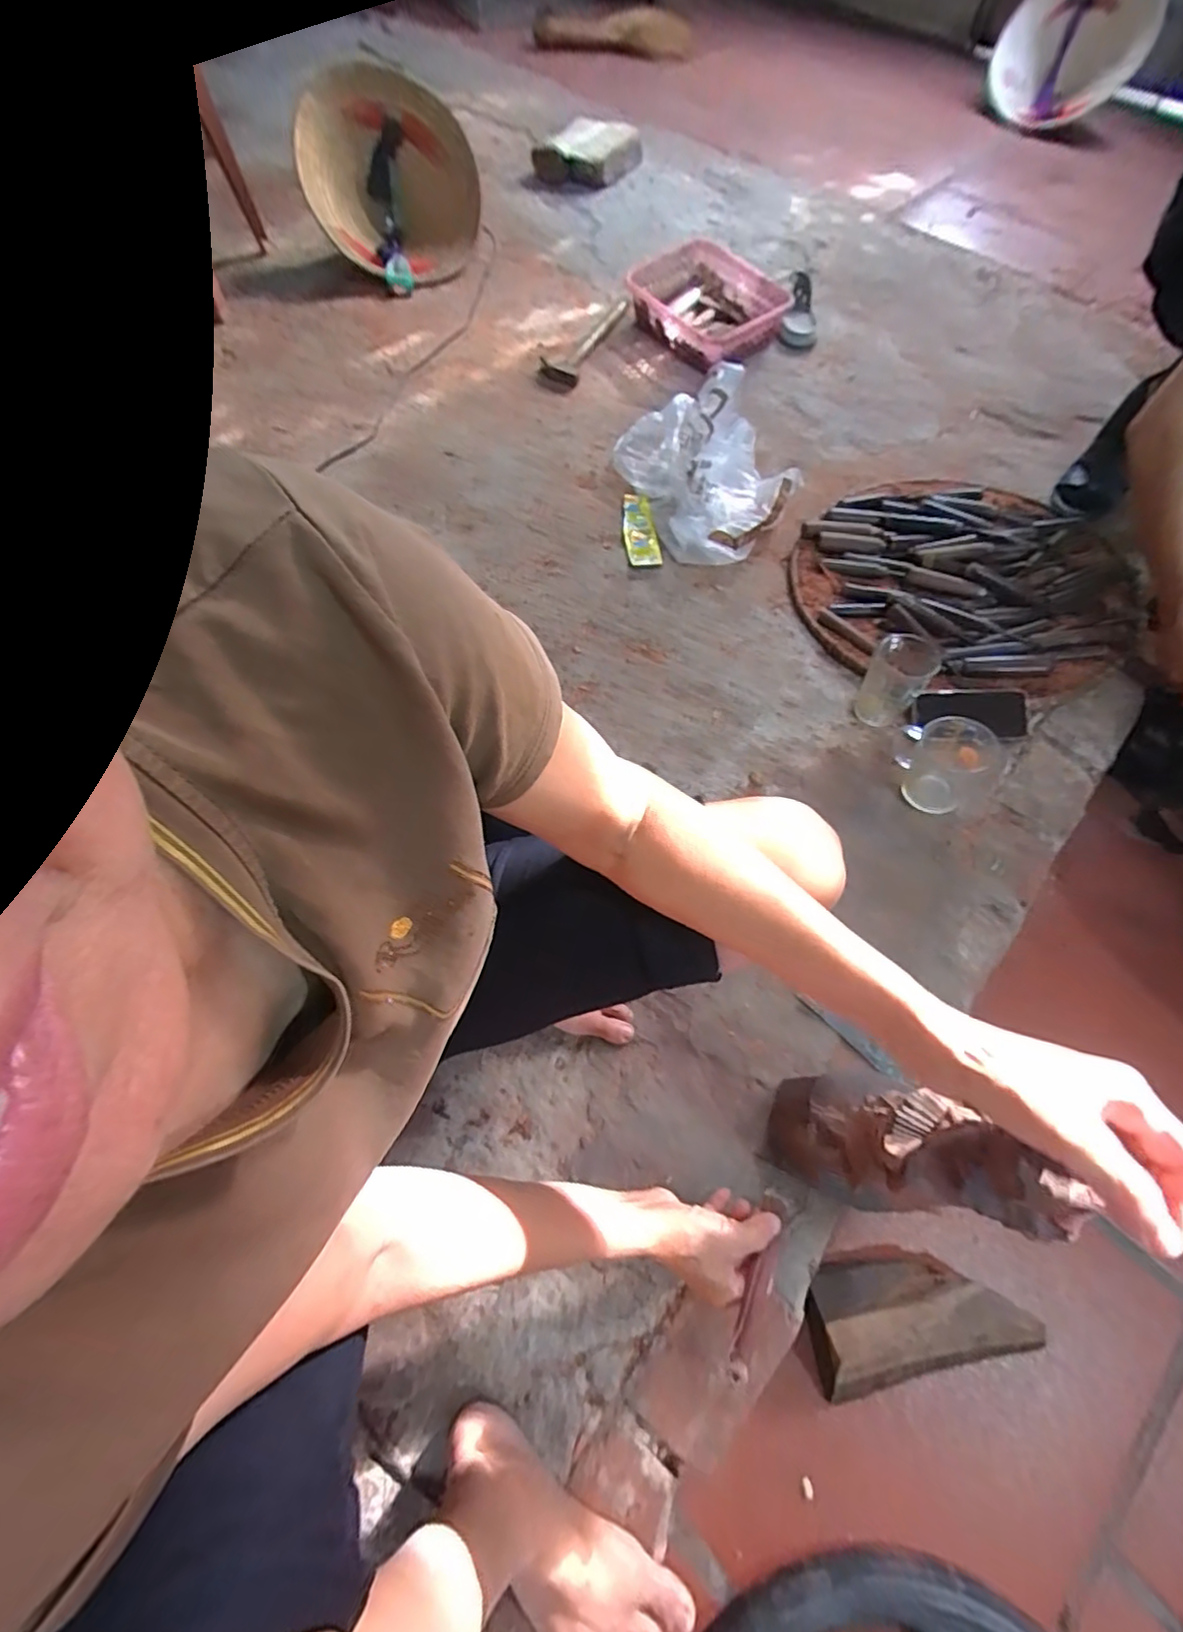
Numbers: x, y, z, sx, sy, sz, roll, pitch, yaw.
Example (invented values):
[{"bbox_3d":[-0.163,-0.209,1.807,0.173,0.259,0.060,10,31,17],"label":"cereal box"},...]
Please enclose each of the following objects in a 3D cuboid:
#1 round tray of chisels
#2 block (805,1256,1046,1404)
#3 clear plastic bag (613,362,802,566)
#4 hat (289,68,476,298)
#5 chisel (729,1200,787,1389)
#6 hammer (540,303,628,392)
[{"bbox_3d":[0.575,-0.385,0.939,0.466,0.054,0.425,0,65,1],"label":"round tray of chisels"},{"bbox_3d":[0.336,0.519,0.601,0.229,0.063,0.110,-5,67,-3],"label":"block"},{"bbox_3d":[0.202,-0.604,0.963,0.247,0.158,0.321,-19,68,-9],"label":"clear plastic bag"},{"bbox_3d":[-0.376,-1.196,1.114,0.318,0.219,0.268,-10,65,-4],"label":"hat"},{"bbox_3d":[0.134,0.372,0.469,0.020,0.014,0.132,31,37,15],"label":"chisel"},{"bbox_3d":[-0.015,-0.915,1.139,0.086,0.026,0.218,28,78,27],"label":"hammer"}]

